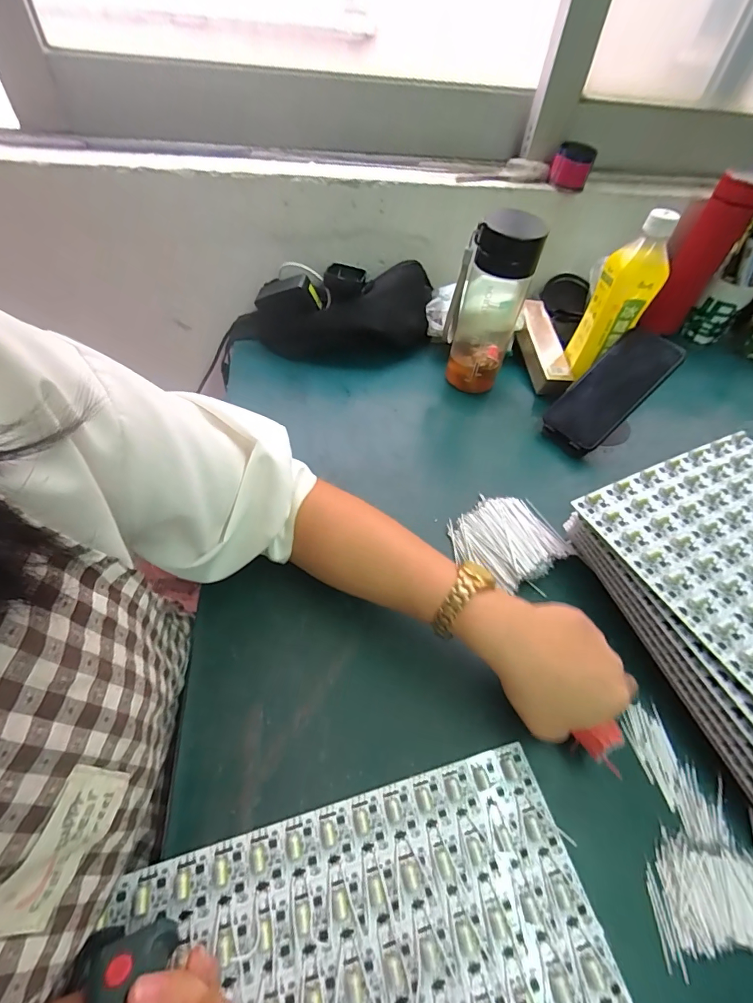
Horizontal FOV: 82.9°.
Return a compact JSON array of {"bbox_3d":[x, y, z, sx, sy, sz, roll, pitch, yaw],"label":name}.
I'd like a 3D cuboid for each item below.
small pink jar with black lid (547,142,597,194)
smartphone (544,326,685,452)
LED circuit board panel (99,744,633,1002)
[{"bbox_3d":[0.260,-0.445,0.569,0.049,0.048,0.038,22,52,13],"label":"small pink jar with black lid"},{"bbox_3d":[0.281,-0.137,0.517,0.154,0.015,0.082,-46,45,10],"label":"smartphone"},{"bbox_3d":[0.010,0.300,0.215,0.273,0.010,0.246,-10,52,-14],"label":"LED circuit board panel"}]

